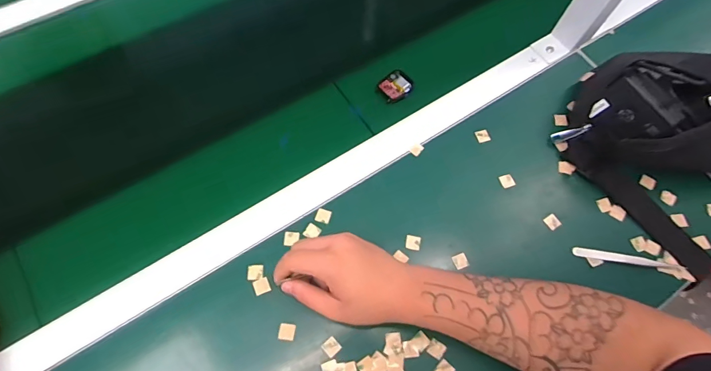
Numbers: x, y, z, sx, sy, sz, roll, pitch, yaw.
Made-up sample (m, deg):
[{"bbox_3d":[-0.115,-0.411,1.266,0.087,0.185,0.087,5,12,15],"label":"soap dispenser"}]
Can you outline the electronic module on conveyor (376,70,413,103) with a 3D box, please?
[{"bbox_3d":[0.055,-0.131,0.518,0.044,0.010,0.037,-32,72,-14],"label":"electronic module on conveyor"}]

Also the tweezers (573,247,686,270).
[{"bbox_3d":[0.311,0.084,0.451,0.123,0.013,0.012,7,67,1],"label":"tweezers"}]

